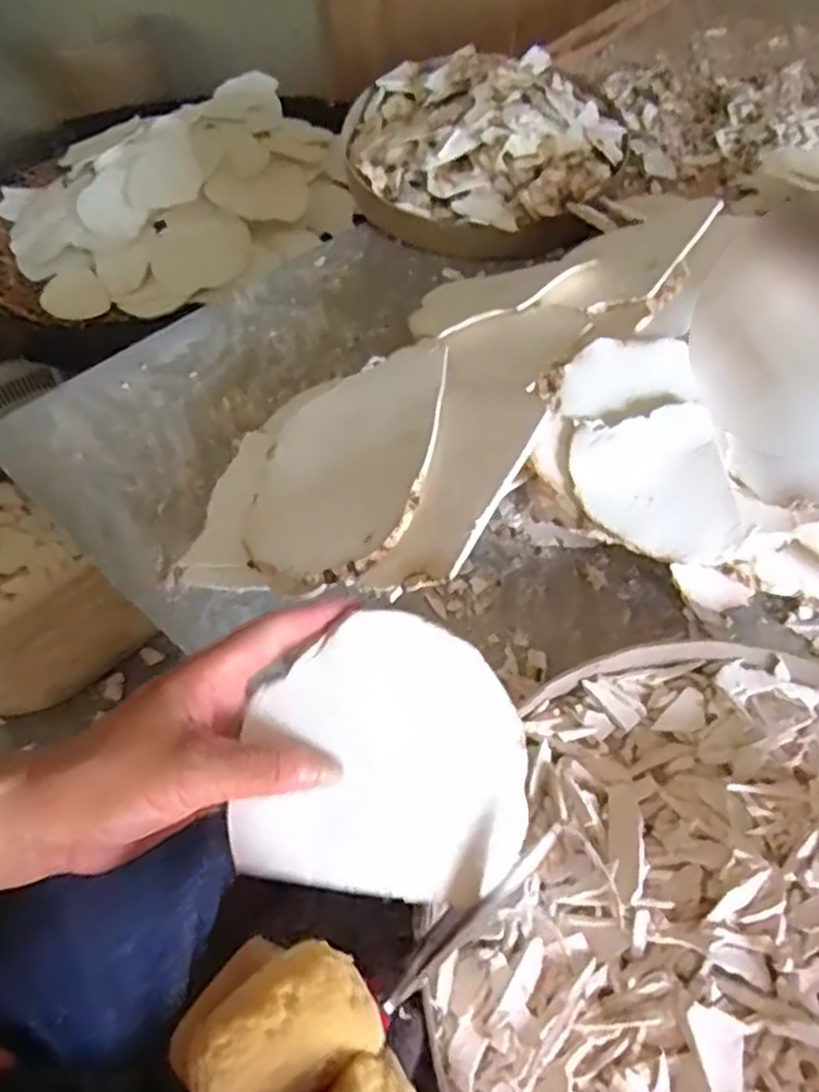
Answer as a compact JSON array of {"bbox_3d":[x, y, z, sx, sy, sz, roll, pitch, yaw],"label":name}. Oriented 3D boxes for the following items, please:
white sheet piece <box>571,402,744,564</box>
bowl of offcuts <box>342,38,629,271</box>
[{"bbox_3d":[0.145,-0.036,0.426,0.087,0.005,0.095,-7,73,1],"label":"white sheet piece"},{"bbox_3d":[0.068,-0.421,0.758,0.299,0.107,0.248,10,55,12],"label":"bowl of offcuts"}]

